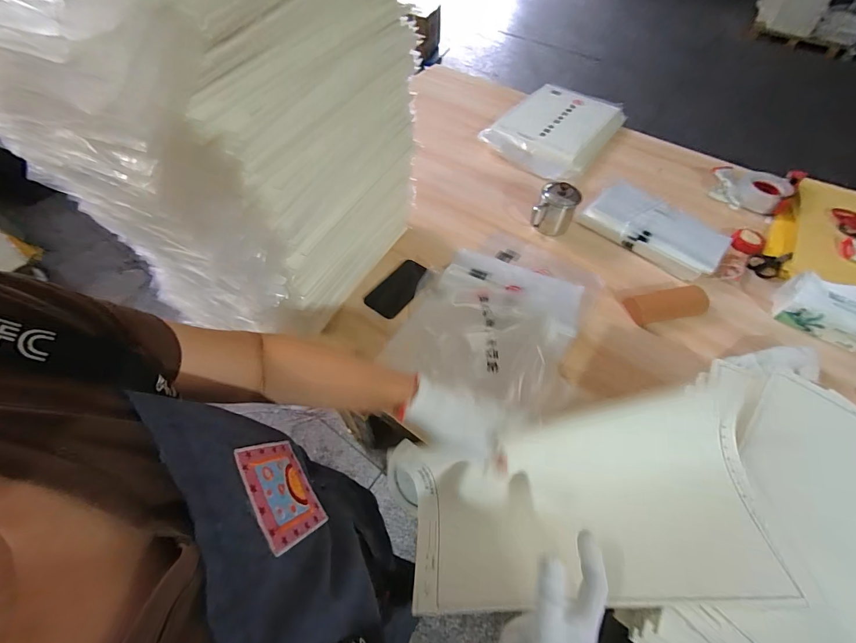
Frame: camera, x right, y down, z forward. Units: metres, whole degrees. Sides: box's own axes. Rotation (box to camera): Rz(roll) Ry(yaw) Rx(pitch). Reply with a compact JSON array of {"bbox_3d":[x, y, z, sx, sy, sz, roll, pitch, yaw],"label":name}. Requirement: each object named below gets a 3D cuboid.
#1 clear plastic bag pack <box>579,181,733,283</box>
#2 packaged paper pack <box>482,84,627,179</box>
[{"bbox_3d":[0.546,-0.232,0.868,0.307,0.038,0.227,35,61,20],"label":"clear plastic bag pack"},{"bbox_3d":[0.389,-0.593,1.120,0.313,0.066,0.447,33,60,19],"label":"packaged paper pack"}]

